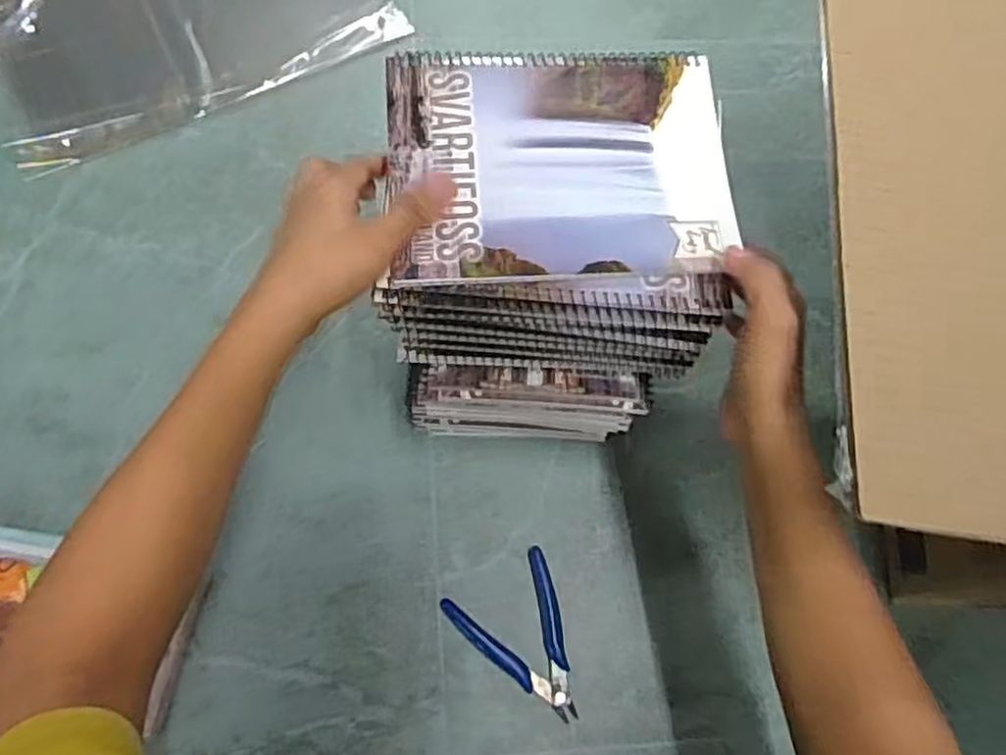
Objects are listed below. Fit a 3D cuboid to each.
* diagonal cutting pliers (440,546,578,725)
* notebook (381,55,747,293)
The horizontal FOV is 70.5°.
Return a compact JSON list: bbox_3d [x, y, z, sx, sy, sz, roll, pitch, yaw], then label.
[{"bbox_3d":[0.021,0.203,0.543,0.083,0.015,0.118,-30,76,-14],"label":"diagonal cutting pliers"},{"bbox_3d":[0.035,-0.126,0.416,0.196,0.016,0.148,-3,69,-3],"label":"notebook"}]

